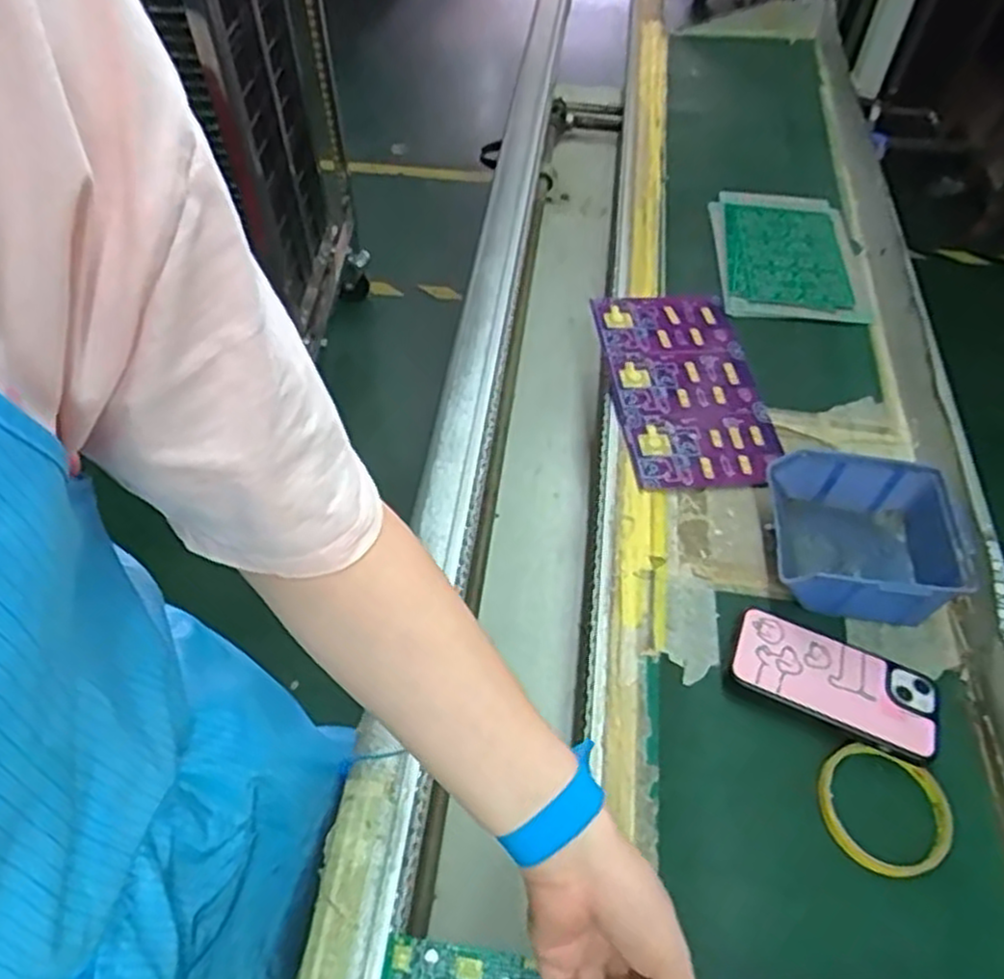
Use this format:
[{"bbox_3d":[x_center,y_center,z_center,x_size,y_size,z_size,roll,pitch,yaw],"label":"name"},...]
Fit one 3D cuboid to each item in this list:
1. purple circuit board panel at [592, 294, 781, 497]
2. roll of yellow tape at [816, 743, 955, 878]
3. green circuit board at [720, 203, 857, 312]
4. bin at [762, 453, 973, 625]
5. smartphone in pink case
[{"bbox_3d":[0.179,-0.107,0.743,0.146,0.007,0.265,-2,54,-4],"label":"purple circuit board panel"},{"bbox_3d":[0.255,0.216,0.505,0.084,0.015,0.076,19,55,11],"label":"roll of yellow tape"},{"bbox_3d":[0.326,-0.270,0.863,0.127,0.013,0.178,6,54,1],"label":"green circuit board"},{"bbox_3d":[0.288,0.039,0.600,0.126,0.064,0.130,7,54,3],"label":"bin"},{"bbox_3d":[0.244,0.140,0.554,0.142,0.019,0.075,23,56,13],"label":"smartphone in pink case"}]

